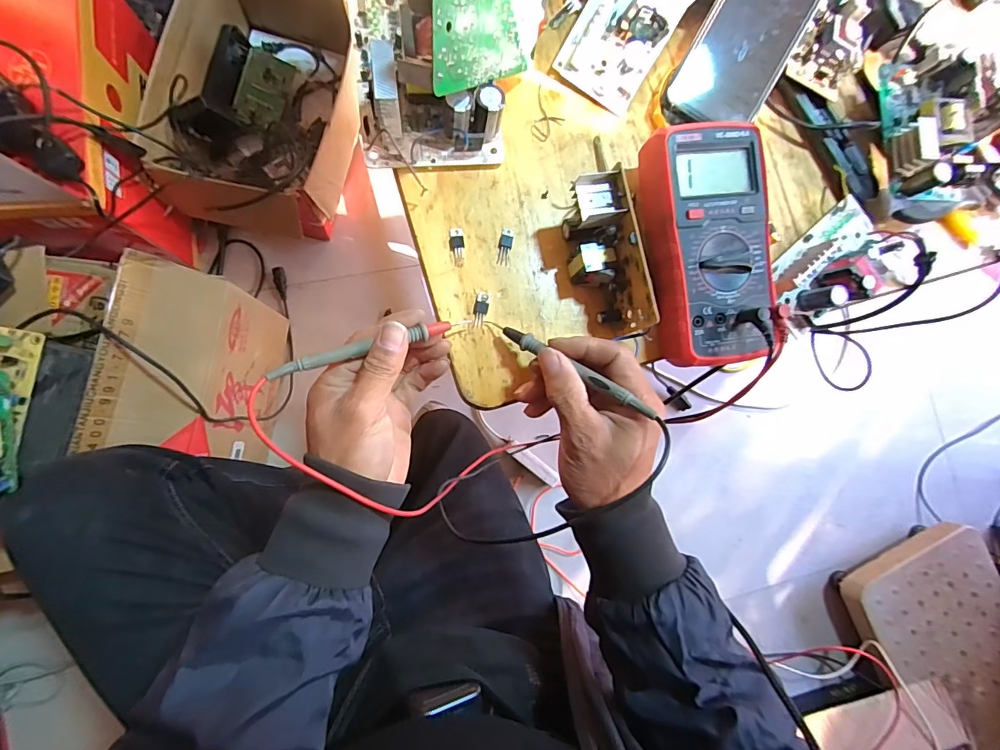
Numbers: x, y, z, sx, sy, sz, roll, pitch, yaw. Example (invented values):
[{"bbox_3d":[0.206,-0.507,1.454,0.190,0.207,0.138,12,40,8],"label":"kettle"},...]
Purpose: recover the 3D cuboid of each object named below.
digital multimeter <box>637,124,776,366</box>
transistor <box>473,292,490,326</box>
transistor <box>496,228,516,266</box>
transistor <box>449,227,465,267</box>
[{"bbox_3d":[0.163,-0.098,0.359,0.091,0.043,0.181,-5,86,-9],"label":"digital multimeter"},{"bbox_3d":[-0.015,-0.052,0.361,0.011,0.004,0.027,11,83,-7],"label":"transistor"},{"bbox_3d":[0.005,-0.104,0.368,0.010,0.004,0.030,13,83,-7],"label":"transistor"},{"bbox_3d":[-0.034,-0.102,0.363,0.012,0.004,0.031,0,85,-8],"label":"transistor"}]

